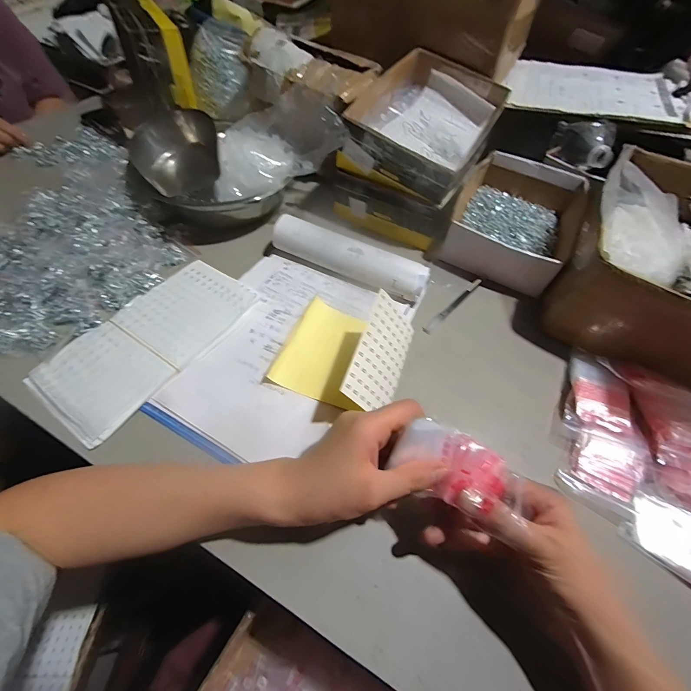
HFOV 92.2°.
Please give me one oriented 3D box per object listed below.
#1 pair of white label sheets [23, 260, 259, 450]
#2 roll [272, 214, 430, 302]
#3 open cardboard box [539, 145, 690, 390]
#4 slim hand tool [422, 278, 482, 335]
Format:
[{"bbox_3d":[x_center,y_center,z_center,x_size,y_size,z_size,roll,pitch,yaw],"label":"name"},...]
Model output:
[{"bbox_3d":[-0.227,-0.013,0.392,0.127,0.010,0.238,33,60,17],"label":"pair of white label sheets"},{"bbox_3d":[0.002,-0.113,0.452,0.215,0.049,0.046,22,58,11],"label":"roll"},{"bbox_3d":[0.450,-0.107,0.439,0.264,0.119,0.346,32,60,17],"label":"open cardboard box"},{"bbox_3d":[0.147,-0.055,0.455,0.012,0.011,0.120,40,63,21],"label":"slim hand tool"}]

